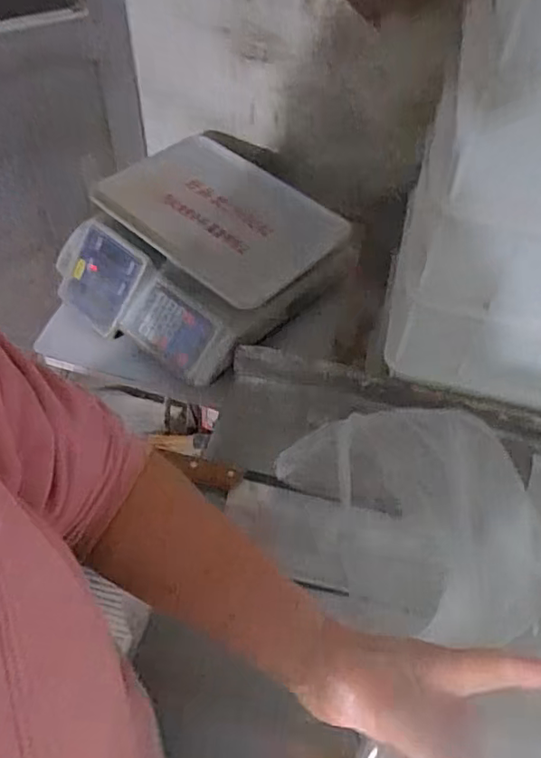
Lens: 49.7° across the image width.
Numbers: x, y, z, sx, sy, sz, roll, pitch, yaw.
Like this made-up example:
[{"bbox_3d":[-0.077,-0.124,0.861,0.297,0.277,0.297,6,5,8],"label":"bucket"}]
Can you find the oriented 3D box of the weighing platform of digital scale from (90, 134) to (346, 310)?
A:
[{"bbox_3d":[-0.072,-0.234,0.828,0.335,0.046,0.221,38,60,22],"label":"weighing platform of digital scale"}]

